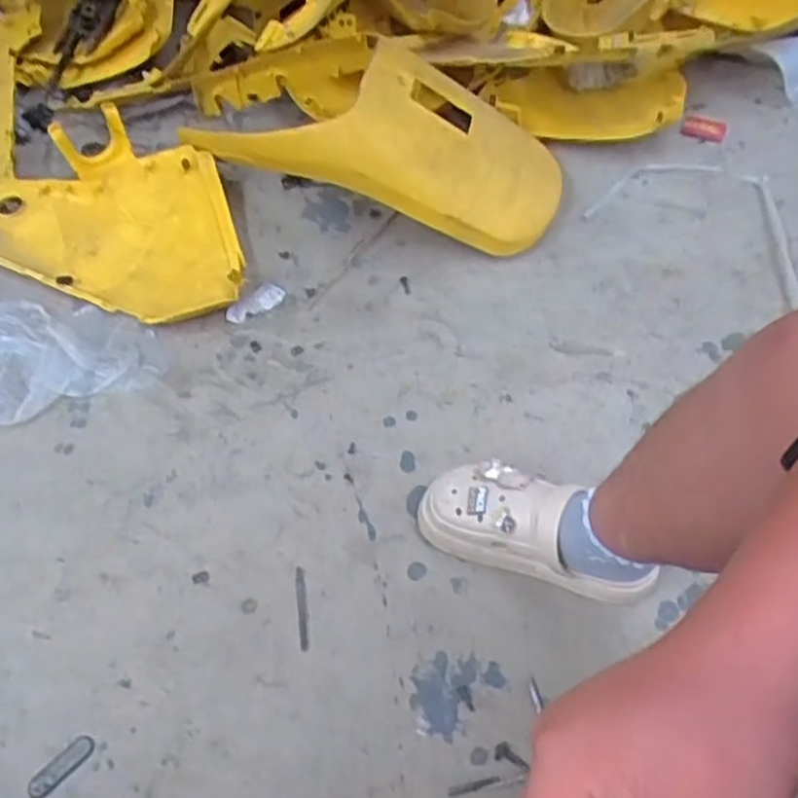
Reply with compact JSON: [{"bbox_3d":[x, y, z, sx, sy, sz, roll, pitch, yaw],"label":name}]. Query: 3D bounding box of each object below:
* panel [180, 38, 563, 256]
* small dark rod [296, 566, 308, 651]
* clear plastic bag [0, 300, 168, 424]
[{"bbox_3d":[-0.035,-0.399,1.142,0.566,0.203,0.259,14,56,10],"label":"panel"},{"bbox_3d":[-0.109,0.233,0.844,0.011,0.004,0.095,-8,56,-4],"label":"small dark rod"},{"bbox_3d":[-0.545,-0.059,1.052,0.429,0.021,0.185,9,57,7],"label":"clear plastic bag"}]

